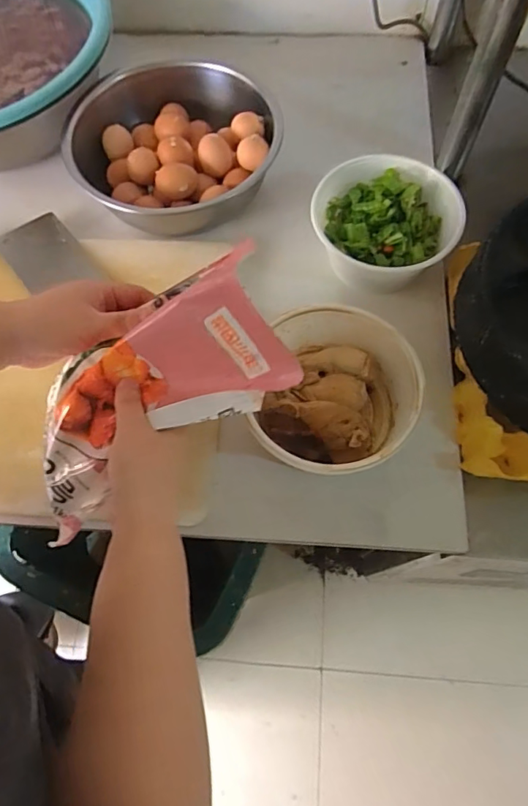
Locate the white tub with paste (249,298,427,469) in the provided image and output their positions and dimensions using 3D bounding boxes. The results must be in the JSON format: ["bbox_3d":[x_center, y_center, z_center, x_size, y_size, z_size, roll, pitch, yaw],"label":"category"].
[{"bbox_3d":[0.070,-0.006,0.510,0.163,0.080,0.176,13,69,6],"label":"white tub with paste"}]

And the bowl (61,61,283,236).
[{"bbox_3d":[-0.107,-0.310,0.617,0.237,0.076,0.235,0,68,1],"label":"bowl"}]

